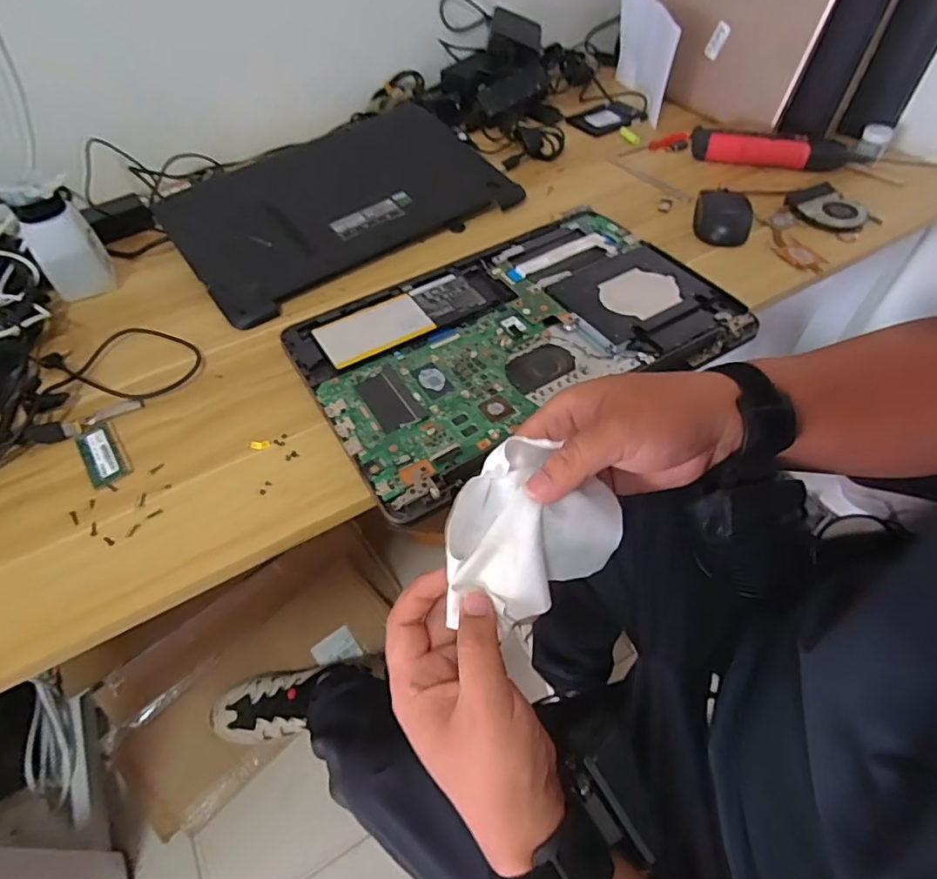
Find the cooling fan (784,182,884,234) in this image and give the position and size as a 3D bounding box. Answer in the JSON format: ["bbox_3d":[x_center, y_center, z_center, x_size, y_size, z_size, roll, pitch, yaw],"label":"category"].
[{"bbox_3d":[0.410,-0.263,0.630,0.075,0.016,0.086,-10,52,-4],"label":"cooling fan"}]

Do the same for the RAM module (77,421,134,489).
[{"bbox_3d":[-0.308,0.011,0.465,0.029,0.004,0.071,-32,57,-20],"label":"RAM module"}]

